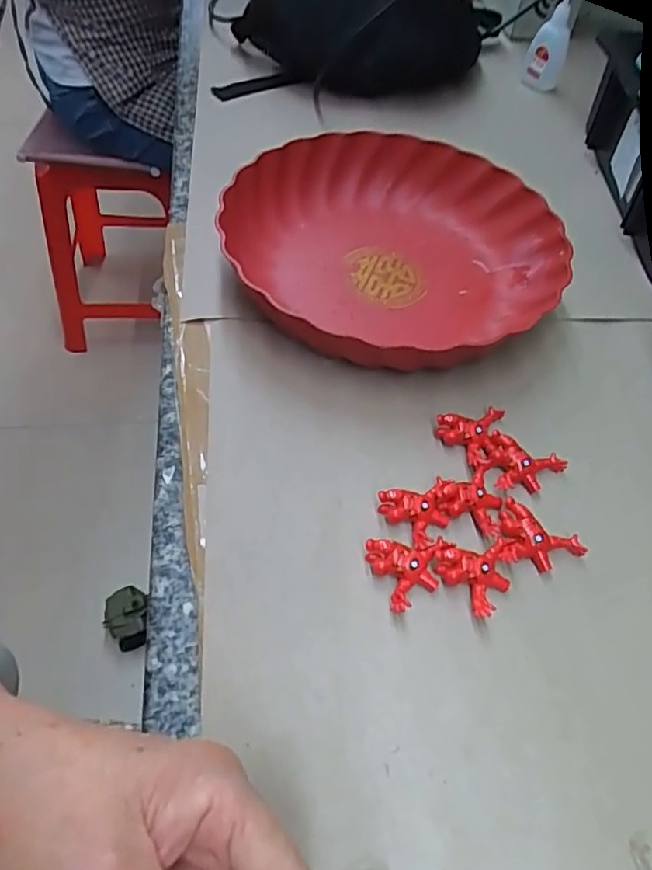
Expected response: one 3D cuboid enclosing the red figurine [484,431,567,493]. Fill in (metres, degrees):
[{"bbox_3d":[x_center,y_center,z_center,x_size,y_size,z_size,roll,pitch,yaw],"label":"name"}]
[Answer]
[{"bbox_3d":[0.118,0.020,0.360,0.049,0.013,0.033,16,54,8],"label":"red figurine"}]

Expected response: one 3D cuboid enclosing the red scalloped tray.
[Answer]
[{"bbox_3d":[0.046,-0.139,0.445,0.245,0.046,0.240,-21,58,-19],"label":"red scalloped tray"}]

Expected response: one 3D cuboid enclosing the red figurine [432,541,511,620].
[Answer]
[{"bbox_3d":[0.082,0.072,0.318,0.038,0.014,0.036,-32,62,-25],"label":"red figurine"}]

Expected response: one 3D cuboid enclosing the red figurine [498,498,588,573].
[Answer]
[{"bbox_3d":[0.120,0.058,0.332,0.047,0.013,0.034,11,54,4],"label":"red figurine"}]

